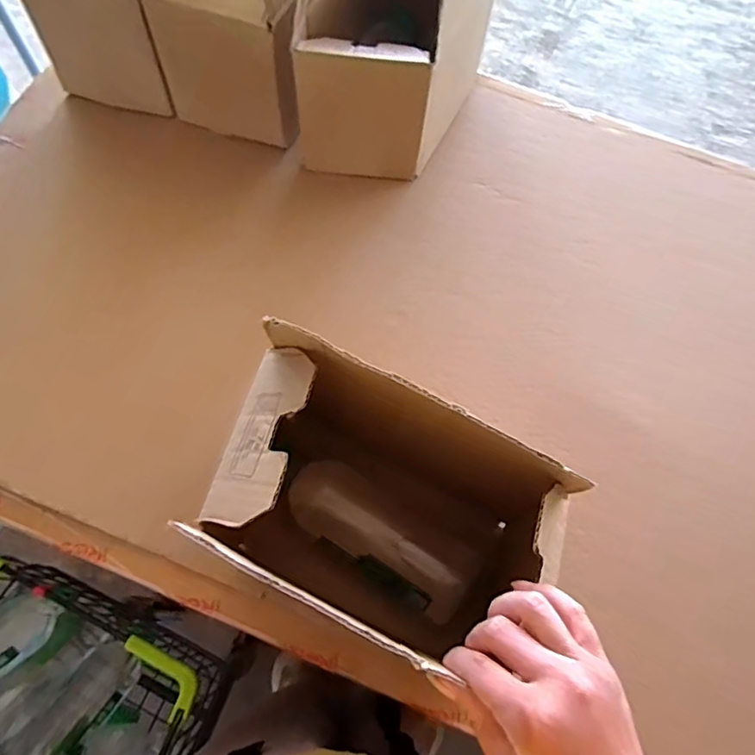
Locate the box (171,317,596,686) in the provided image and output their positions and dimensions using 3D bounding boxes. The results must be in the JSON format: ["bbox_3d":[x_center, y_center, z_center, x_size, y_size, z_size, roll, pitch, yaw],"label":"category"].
[{"bbox_3d":[-0.005,0.099,0.423,0.215,0.229,0.145,26,73,6],"label":"box"}]

